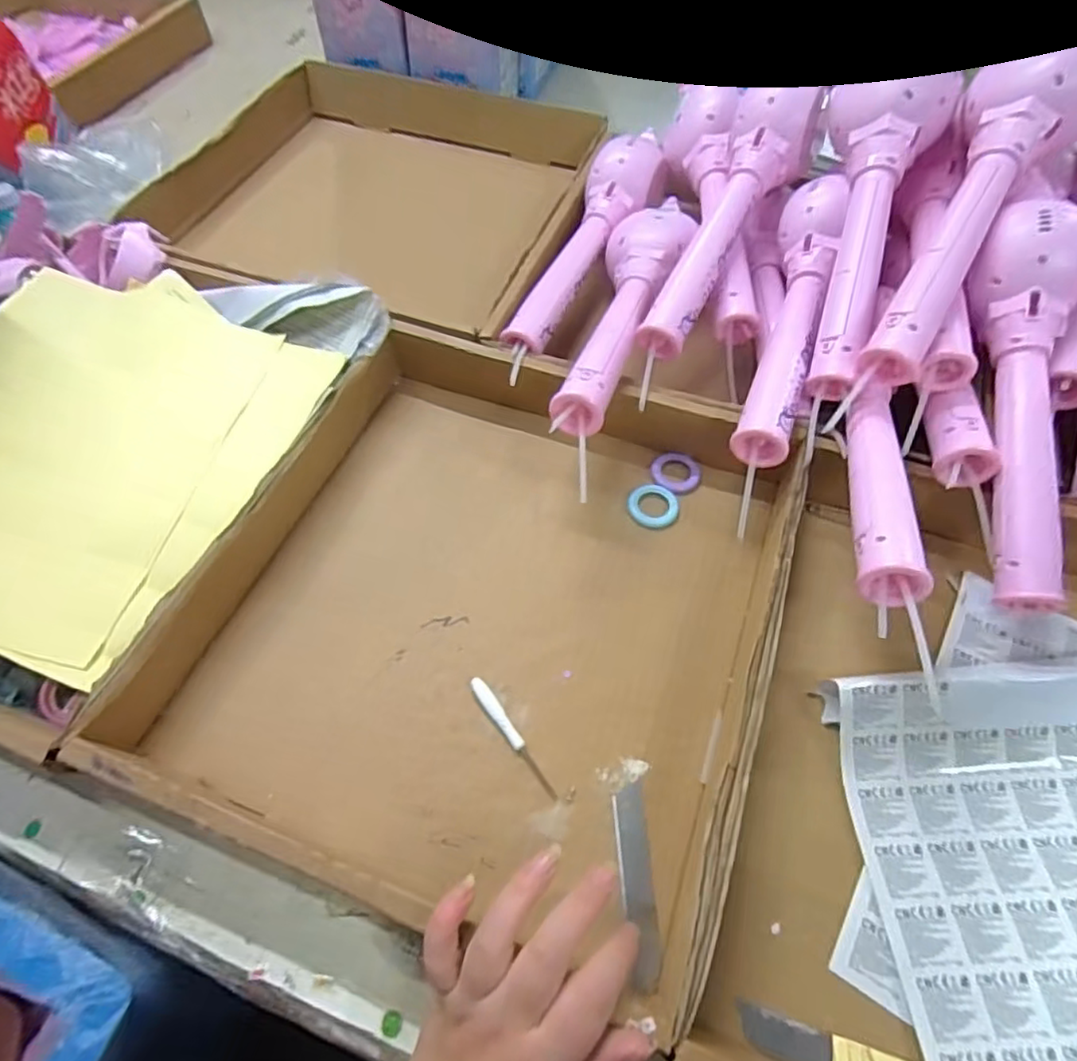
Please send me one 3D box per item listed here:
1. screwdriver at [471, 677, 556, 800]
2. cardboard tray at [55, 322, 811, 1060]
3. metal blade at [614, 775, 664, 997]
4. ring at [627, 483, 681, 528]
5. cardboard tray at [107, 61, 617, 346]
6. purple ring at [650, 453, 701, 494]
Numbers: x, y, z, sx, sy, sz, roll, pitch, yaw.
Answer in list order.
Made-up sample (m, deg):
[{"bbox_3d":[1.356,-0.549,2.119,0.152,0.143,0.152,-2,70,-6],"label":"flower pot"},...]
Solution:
[{"bbox_3d":[-0.015,0.127,0.390,0.010,0.008,0.086,-34,63,-17],"label":"screwdriver"},{"bbox_3d":[-0.032,0.041,0.419,0.346,0.063,0.363,17,61,12],"label":"cardboard tray"},{"bbox_3d":[0.055,0.193,0.349,0.019,0.004,0.099,-4,58,0],"label":"metal blade"},{"bbox_3d":[0.088,-0.020,0.478,0.038,0.008,0.036,-1,59,2],"label":"ring"},{"bbox_3d":[-0.166,-0.354,0.678,0.417,0.083,0.417,15,60,11],"label":"cardboard tray"},{"bbox_3d":[0.108,-0.046,0.495,0.037,0.005,0.035,-1,59,2],"label":"purple ring"}]

